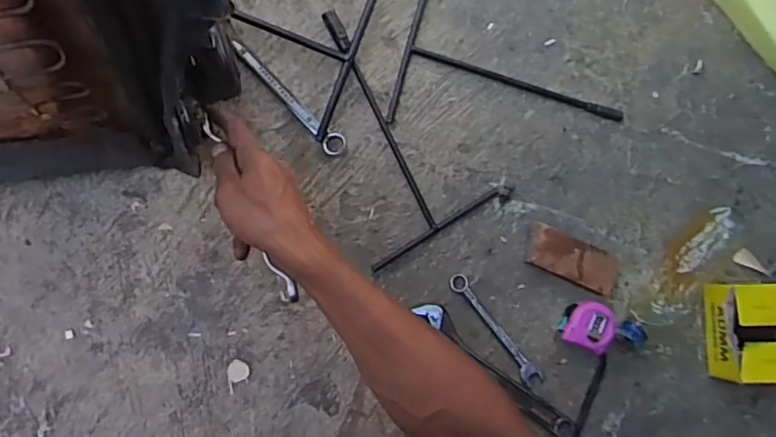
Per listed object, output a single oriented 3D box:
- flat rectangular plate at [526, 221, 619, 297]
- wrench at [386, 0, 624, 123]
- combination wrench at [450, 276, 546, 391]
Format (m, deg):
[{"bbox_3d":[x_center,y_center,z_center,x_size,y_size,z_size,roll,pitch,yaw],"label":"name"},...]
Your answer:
[{"bbox_3d":[0.225,0.052,0.700,0.116,0.029,0.049,23,85,-7],"label":"flat rectangular plate"},{"bbox_3d":[0.156,-0.164,0.706,0.281,0.010,0.173,16,86,-8],"label":"wrench"},{"bbox_3d":[0.129,0.134,0.692,0.026,0.004,0.163,-40,94,-8],"label":"combination wrench"}]

